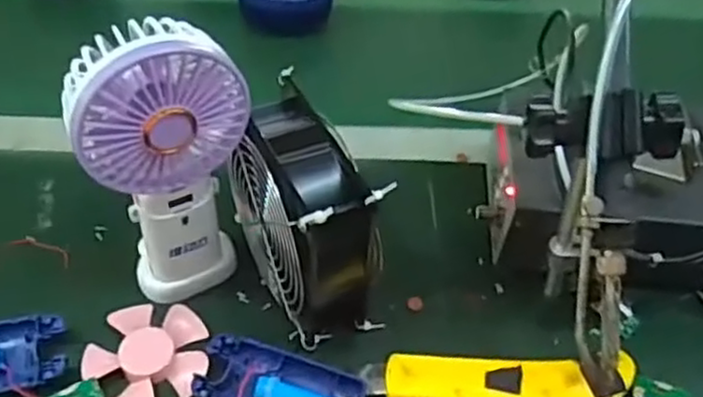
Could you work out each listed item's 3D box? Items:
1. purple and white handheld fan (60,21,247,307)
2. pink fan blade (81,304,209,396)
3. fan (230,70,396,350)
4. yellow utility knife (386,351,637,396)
[{"bbox_3d":[-0.102,-0.014,0.398,0.090,0.179,0.046,-20,54,-20],"label":"purple and white handheld fan"},{"bbox_3d":[-0.122,0.091,0.420,0.069,0.008,0.068,2,49,-3],"label":"pink fan blade"},{"bbox_3d":[-0.032,0.007,0.427,0.049,0.114,0.127,-22,55,-22],"label":"fan"},{"bbox_3d":[0.092,0.110,0.409,0.140,0.022,0.037,3,49,-3],"label":"yellow utility knife"}]

